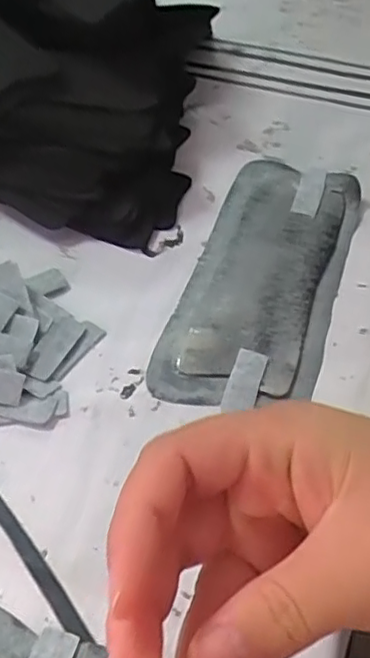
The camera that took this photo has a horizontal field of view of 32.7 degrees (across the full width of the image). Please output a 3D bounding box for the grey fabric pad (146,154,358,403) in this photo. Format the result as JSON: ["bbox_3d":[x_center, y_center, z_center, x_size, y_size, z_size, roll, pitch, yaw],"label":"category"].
[{"bbox_3d":[0.056,-0.041,0.431,0.097,0.017,0.230,14,49,13],"label":"grey fabric pad"}]

